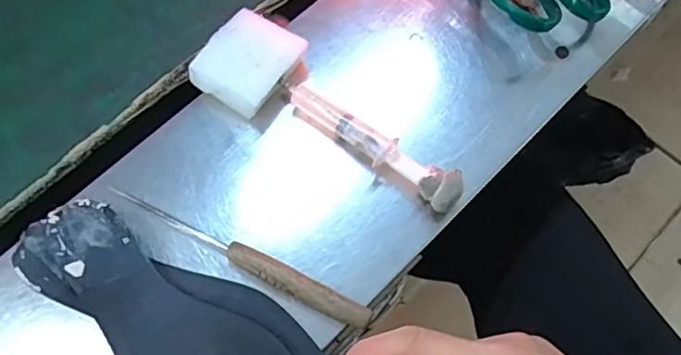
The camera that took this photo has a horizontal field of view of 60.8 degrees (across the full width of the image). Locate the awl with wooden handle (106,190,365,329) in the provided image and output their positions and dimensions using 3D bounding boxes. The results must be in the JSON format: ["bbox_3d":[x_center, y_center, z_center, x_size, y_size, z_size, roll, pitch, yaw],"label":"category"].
[{"bbox_3d":[-0.068,0.050,0.377,0.189,0.016,0.015,23,68,12],"label":"awl with wooden handle"}]

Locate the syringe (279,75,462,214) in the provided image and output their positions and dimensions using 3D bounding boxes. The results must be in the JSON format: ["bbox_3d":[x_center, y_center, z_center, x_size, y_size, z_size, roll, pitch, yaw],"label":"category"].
[{"bbox_3d":[0.017,-0.028,0.407,0.153,0.026,0.022,37,72,17],"label":"syringe"}]

